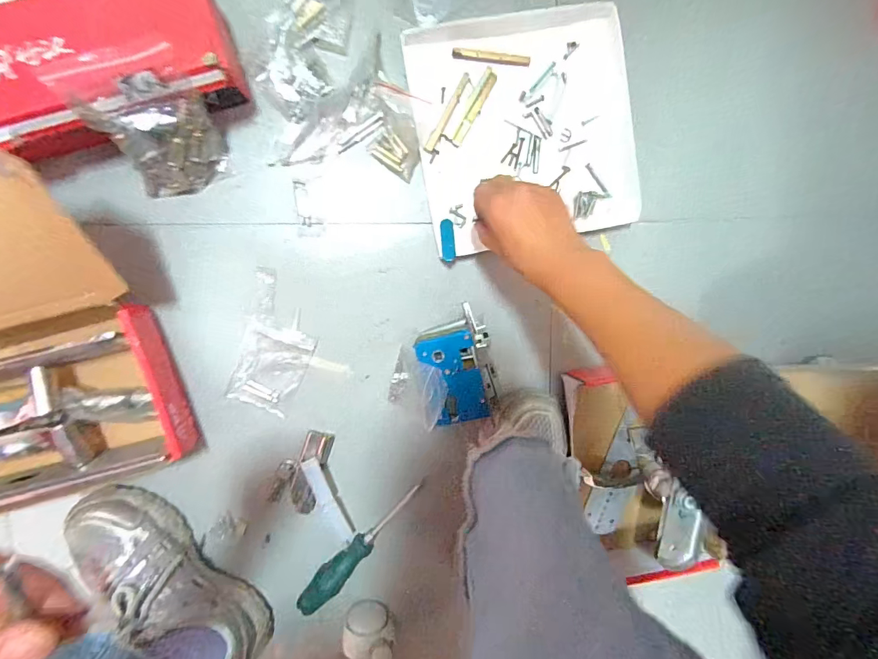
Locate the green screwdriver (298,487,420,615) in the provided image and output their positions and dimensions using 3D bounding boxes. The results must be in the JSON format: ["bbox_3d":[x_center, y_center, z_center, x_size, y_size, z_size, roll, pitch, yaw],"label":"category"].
[{"bbox_3d":[-0.089,0.250,0.492,0.184,0.023,0.029,-43,100,1],"label":"green screwdriver"}]

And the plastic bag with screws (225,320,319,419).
[{"bbox_3d":[-0.180,0.040,0.465,0.069,0.004,0.091,22,95,-8],"label":"plastic bag with screws"}]

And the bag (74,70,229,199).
[{"bbox_3d":[-0.251,-0.177,0.397,0.089,0.106,0.020,-23,59,-3],"label":"bag"}]

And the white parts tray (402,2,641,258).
[{"bbox_3d":[0.092,-0.209,0.457,0.224,0.018,0.223,-11,99,-4],"label":"white parts tray"}]

